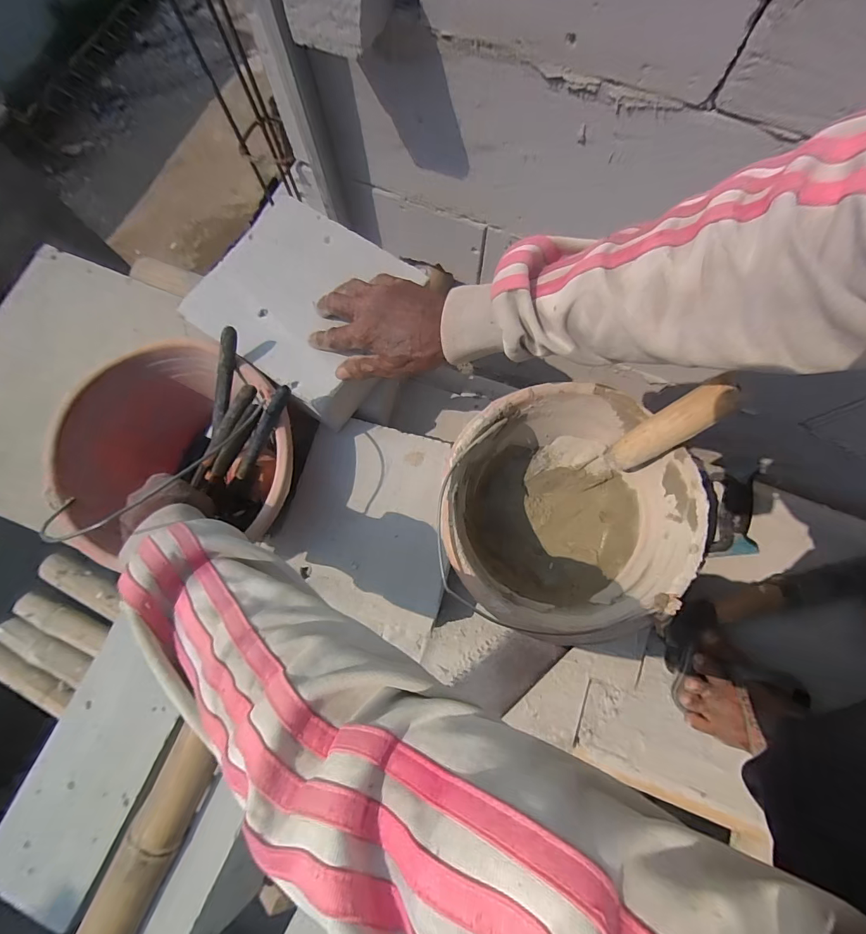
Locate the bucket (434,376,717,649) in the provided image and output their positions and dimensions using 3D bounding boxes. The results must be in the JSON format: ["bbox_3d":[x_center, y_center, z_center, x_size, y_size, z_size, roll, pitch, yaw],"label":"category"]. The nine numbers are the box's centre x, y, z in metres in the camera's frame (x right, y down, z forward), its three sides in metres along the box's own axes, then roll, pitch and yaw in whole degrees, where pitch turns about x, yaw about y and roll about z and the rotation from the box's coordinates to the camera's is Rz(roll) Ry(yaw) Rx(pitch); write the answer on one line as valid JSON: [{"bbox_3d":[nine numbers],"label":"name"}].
[{"bbox_3d":[0.129,0.051,0.458,0.230,0.166,0.230,0,77,1],"label":"bucket"}]

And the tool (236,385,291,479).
[{"bbox_3d":[-0.181,-0.031,0.430,0.013,0.014,0.146,52,126,11],"label":"tool"}]

